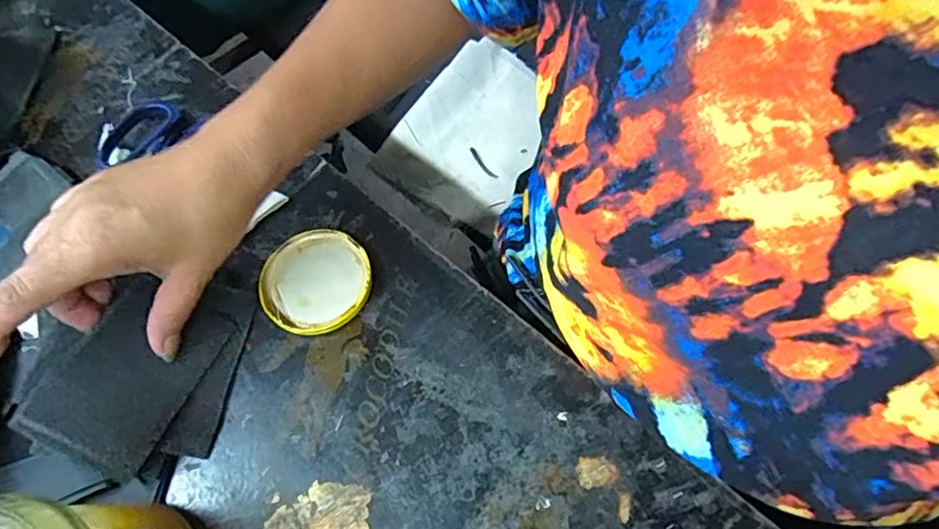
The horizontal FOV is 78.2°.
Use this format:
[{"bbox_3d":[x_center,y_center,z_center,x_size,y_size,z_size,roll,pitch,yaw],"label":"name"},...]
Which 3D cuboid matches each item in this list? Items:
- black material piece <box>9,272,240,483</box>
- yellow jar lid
[{"bbox_3d":[-0.196,0.058,0.339,0.072,0.008,0.112,37,61,-15],"label":"black material piece"},{"bbox_3d":[-0.102,0.011,0.383,0.071,0.010,0.071,-1,65,3],"label":"yellow jar lid"}]

